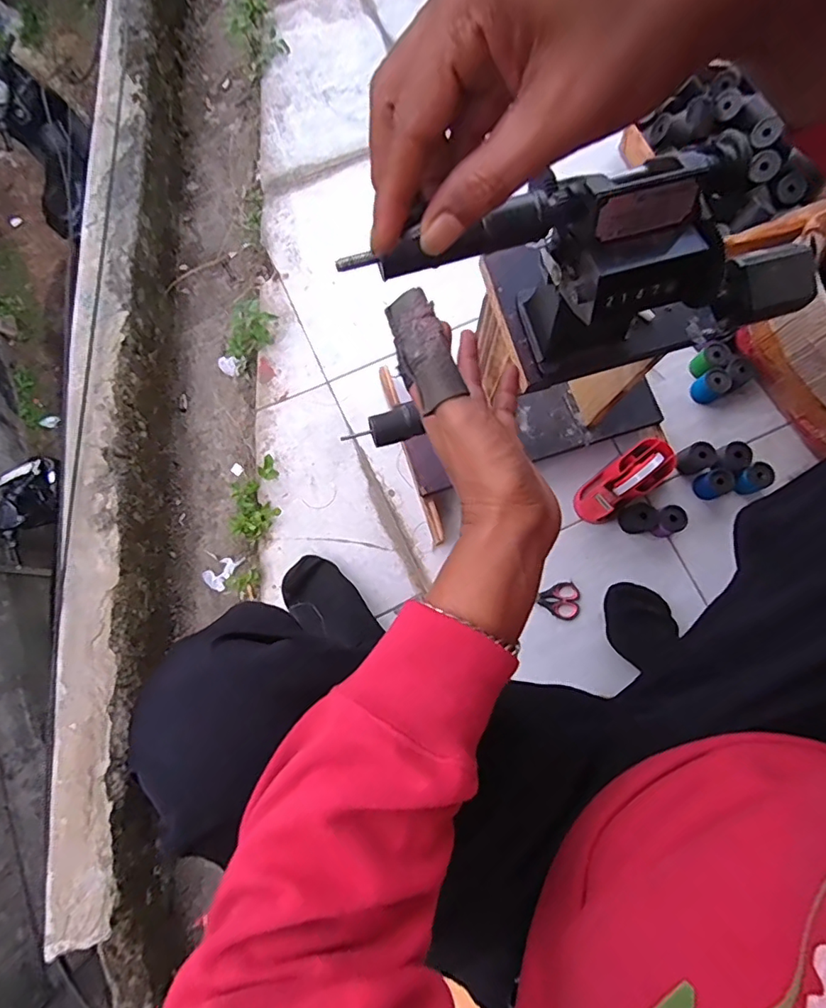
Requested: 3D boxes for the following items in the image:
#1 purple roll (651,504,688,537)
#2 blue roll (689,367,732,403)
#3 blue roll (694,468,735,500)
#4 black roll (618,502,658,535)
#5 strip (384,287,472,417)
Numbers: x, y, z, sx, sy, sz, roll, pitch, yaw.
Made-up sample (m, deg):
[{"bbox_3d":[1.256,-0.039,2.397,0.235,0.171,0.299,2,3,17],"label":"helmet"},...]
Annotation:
[{"bbox_3d":[0.401,0.029,0.840,0.048,0.051,0.043,-19,80,-5],"label":"purple roll"},{"bbox_3d":[0.498,-0.195,0.887,0.042,0.060,0.045,0,79,-1],"label":"blue roll"},{"bbox_3d":[0.485,-0.033,0.847,0.034,0.054,0.042,-19,80,-5],"label":"blue roll"},{"bbox_3d":[0.359,0.023,0.837,0.042,0.043,0.043,0,79,-1],"label":"black roll"},{"bbox_3d":[0.005,-0.092,0.312,0.031,0.011,0.070,-18,82,-4],"label":"strip"}]

